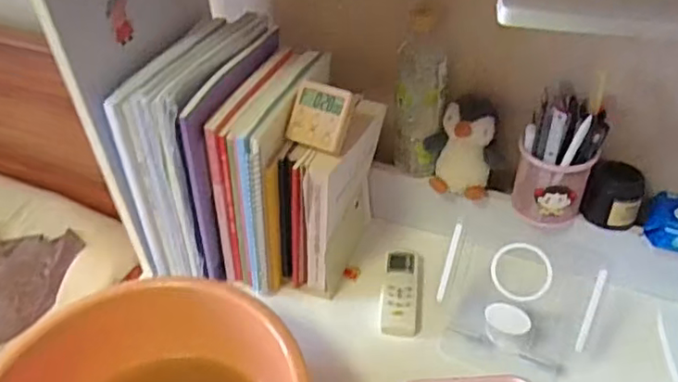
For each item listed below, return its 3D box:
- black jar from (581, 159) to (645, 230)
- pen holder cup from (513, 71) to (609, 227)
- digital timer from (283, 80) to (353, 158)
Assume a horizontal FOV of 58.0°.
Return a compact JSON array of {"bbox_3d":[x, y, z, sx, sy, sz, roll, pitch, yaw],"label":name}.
[{"bbox_3d":[0.327,0.005,0.726,0.061,0.062,0.065,-2,41,2],"label":"black jar"},{"bbox_3d":[0.259,-0.046,0.714,0.083,0.171,0.091,-2,41,2],"label":"pen holder cup"},{"bbox_3d":[-0.021,-0.081,0.666,0.063,0.069,0.014,18,5,22],"label":"digital timer"}]

